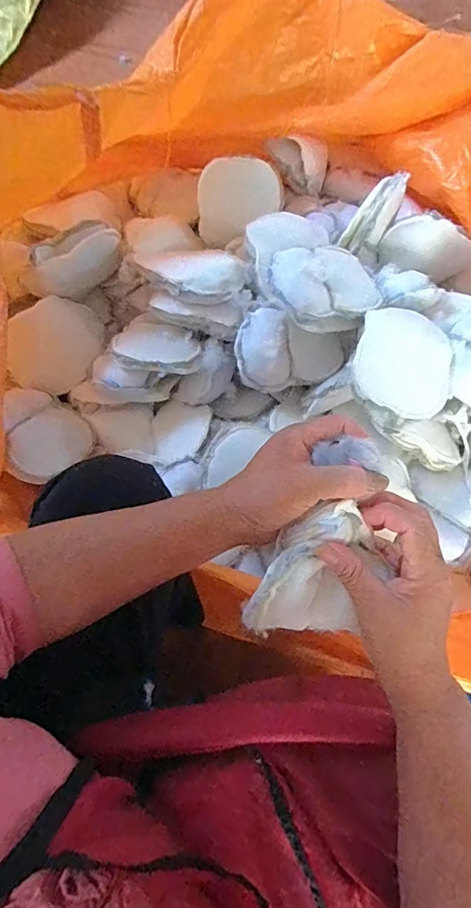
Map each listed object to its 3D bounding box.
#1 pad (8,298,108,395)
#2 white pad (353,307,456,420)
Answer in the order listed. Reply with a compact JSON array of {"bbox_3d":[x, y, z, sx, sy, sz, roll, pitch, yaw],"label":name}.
[{"bbox_3d":[-0.330,-0.200,0.845,0.030,0.204,0.187,36,75,15],"label":"pad"},{"bbox_3d":[0.242,-0.134,0.649,0.142,0.011,0.158,21,75,-6],"label":"white pad"}]

